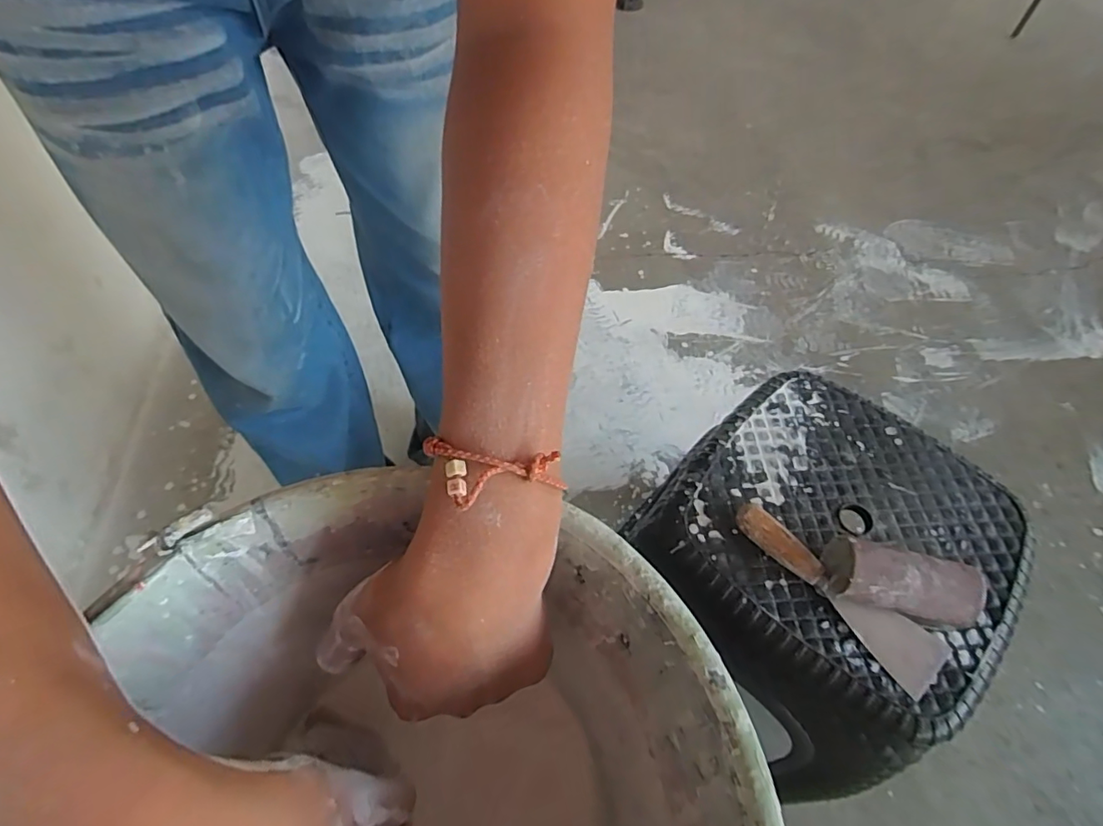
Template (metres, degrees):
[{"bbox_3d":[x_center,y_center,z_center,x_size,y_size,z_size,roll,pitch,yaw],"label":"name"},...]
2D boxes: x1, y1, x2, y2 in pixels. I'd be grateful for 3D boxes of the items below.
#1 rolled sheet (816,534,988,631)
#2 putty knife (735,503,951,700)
[{"bbox_3d":[0.267,0.123,0.413,0.110,0.047,0.059,13,58,6],"label":"rolled sheet"},{"bbox_3d":[0.223,0.134,0.423,0.043,0.029,0.174,-36,66,-23],"label":"putty knife"}]

